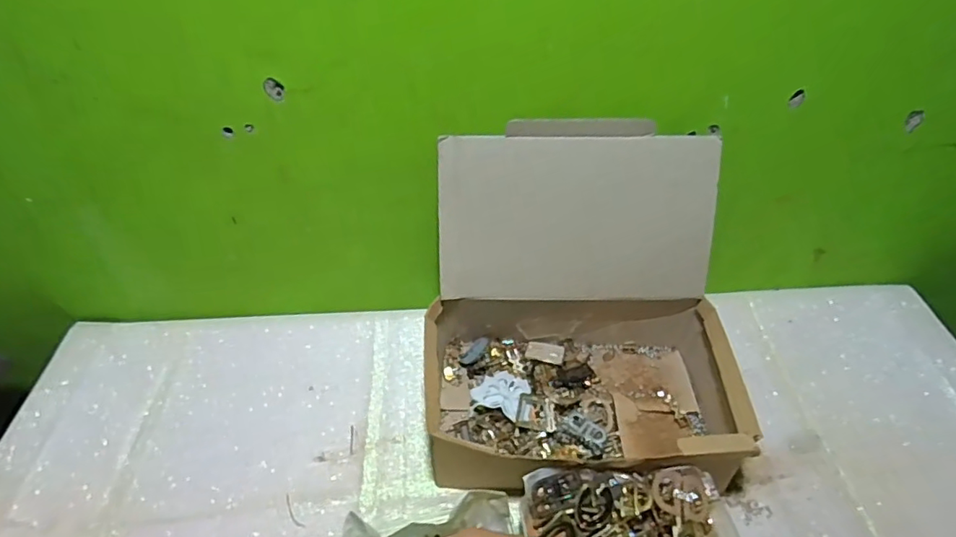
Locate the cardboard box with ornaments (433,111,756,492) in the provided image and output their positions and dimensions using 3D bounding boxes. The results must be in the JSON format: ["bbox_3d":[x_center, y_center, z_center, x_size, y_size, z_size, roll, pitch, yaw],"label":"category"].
[{"bbox_3d":[0.112,0.047,0.601,0.327,0.275,0.303,-3,46,-3],"label":"cardboard box with ornaments"}]

